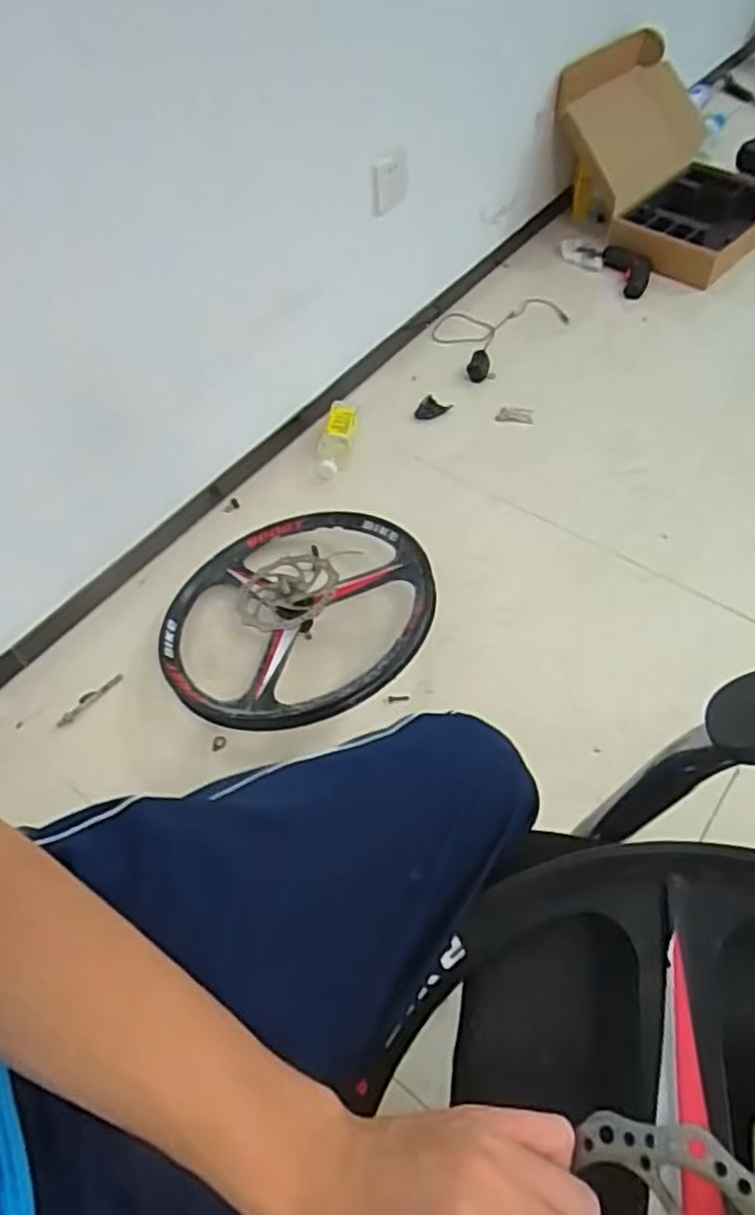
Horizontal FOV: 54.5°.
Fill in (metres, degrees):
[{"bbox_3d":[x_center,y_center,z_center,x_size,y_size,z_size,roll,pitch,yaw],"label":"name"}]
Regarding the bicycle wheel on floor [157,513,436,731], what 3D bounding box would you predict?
[{"bbox_3d":[-0.119,0.011,1.093,0.390,0.097,0.409,-2,54,2],"label":"bicycle wheel on floor"}]

